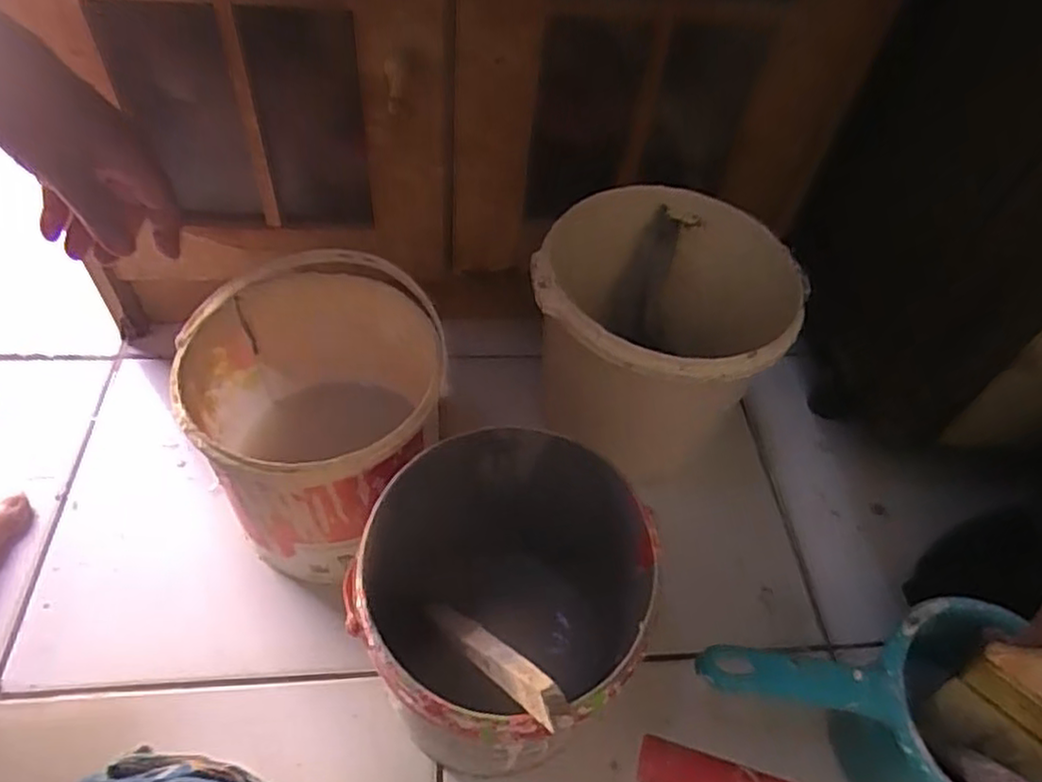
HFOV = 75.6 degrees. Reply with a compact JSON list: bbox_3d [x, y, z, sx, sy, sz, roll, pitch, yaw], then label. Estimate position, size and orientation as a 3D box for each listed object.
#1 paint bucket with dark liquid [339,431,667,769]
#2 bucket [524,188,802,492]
[{"bbox_3d":[-0.023,0.144,0.459,0.191,0.212,0.185,2,52,-3],"label":"paint bucket with dark liquid"},{"bbox_3d":[0.113,-0.036,0.619,0.207,0.201,0.206,2,52,-3],"label":"bucket"}]

